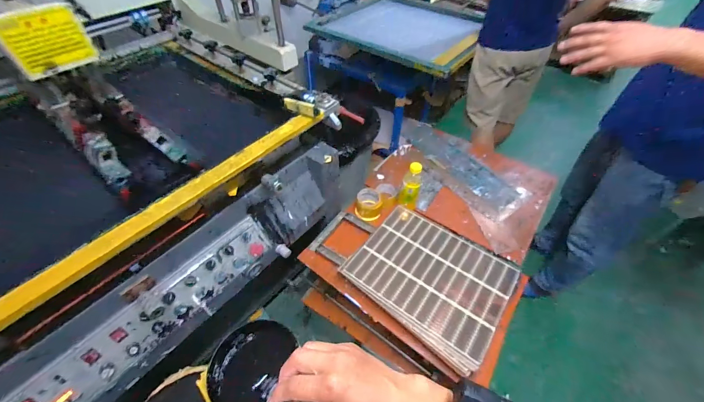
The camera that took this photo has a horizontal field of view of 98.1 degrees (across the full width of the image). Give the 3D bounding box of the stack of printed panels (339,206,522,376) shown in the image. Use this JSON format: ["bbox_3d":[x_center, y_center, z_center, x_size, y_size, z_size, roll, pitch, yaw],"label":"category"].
[{"bbox_3d":[0.242,0.224,0.942,0.440,0.038,0.350,32,54,23],"label":"stack of printed panels"}]

